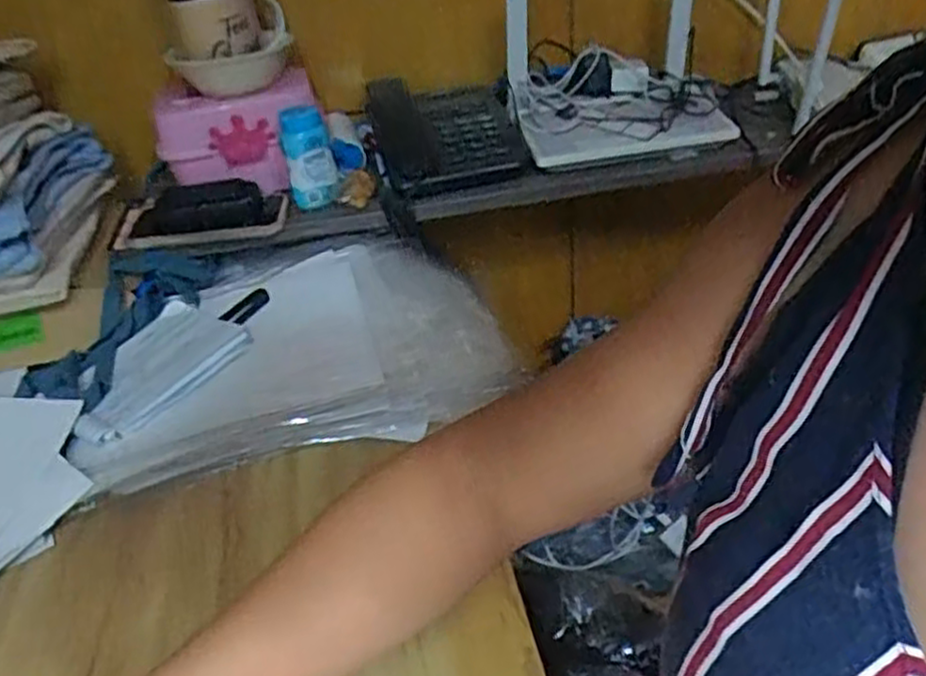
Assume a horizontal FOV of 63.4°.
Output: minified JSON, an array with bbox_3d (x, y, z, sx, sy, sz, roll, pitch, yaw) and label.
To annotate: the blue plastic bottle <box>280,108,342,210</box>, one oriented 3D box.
[{"bbox_3d":[-0.158,-0.188,0.772,0.050,0.094,0.040,-12,36,-7],"label":"blue plastic bottle"}]

